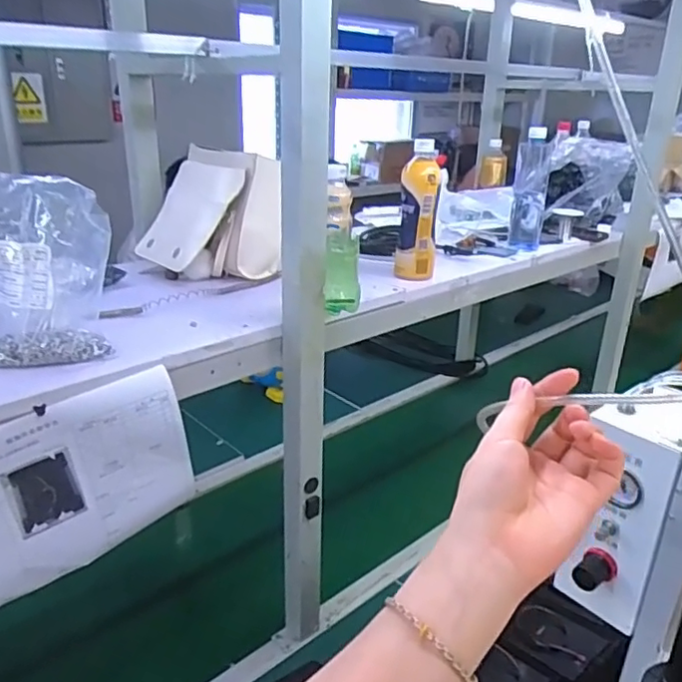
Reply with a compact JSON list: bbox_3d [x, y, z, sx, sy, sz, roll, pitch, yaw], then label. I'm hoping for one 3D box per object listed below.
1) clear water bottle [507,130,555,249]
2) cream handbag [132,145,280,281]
[{"bbox_3d":[0.372,-0.291,1.190,0.064,0.220,0.072,8,24,15],"label":"clear water bottle"},{"bbox_3d":[-0.226,-0.203,0.963,0.171,0.172,0.186,-10,26,-26],"label":"cream handbag"}]

